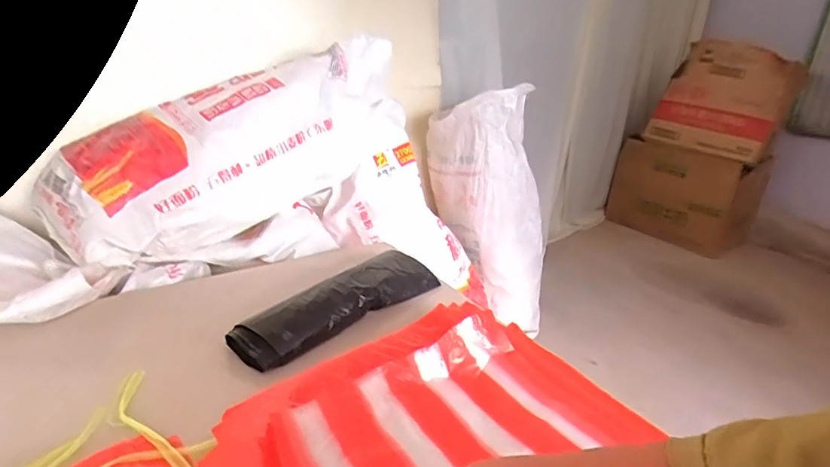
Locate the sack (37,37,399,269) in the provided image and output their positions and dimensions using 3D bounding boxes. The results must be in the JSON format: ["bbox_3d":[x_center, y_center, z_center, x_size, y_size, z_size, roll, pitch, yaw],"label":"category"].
[{"bbox_3d":[-0.317,-0.176,0.957,0.243,0.243,0.707,23,46,36],"label":"sack"}]

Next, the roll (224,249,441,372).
[{"bbox_3d":[-0.103,0.102,0.716,0.095,0.055,0.348,21,28,35],"label":"roll"}]

